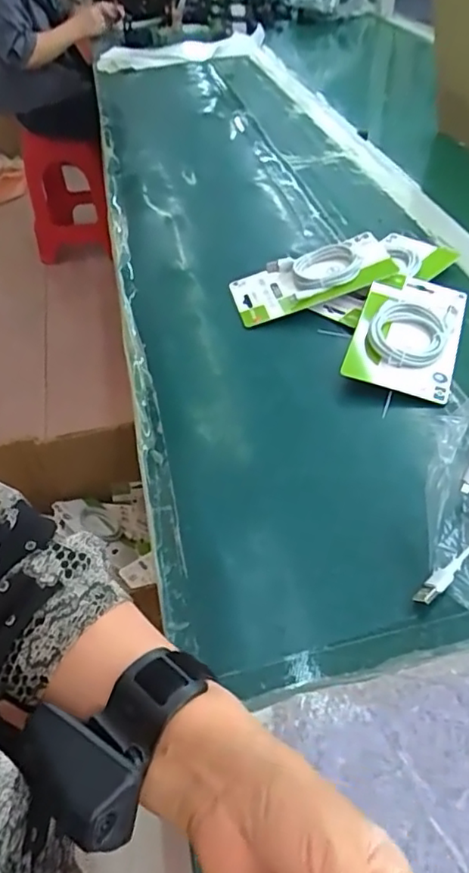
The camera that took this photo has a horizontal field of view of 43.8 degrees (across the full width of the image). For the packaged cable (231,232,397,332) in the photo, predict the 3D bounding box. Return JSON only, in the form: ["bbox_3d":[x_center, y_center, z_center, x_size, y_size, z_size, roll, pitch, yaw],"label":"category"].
[{"bbox_3d":[0.087,-0.183,0.672,0.180,0.022,0.089,-21,47,4],"label":"packaged cable"}]

